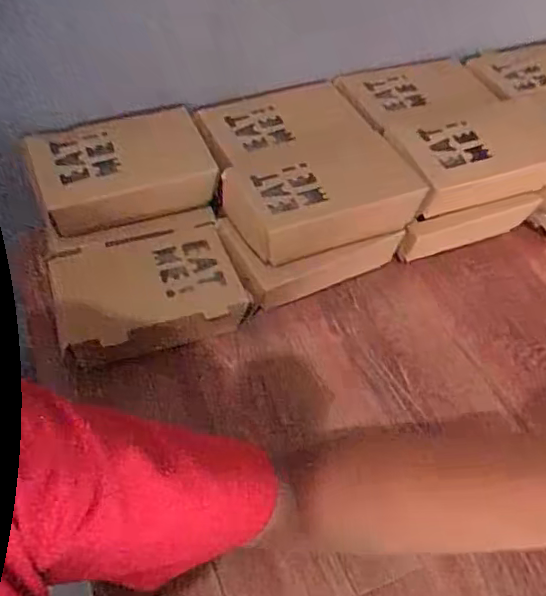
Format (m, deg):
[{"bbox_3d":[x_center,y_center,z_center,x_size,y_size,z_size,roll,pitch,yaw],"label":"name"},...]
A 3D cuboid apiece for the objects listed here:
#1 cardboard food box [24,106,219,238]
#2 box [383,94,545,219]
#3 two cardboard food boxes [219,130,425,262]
[{"bbox_3d":[-0.135,-0.117,0.533,0.147,0.051,0.089,-13,49,-16],"label":"cardboard food box"},{"bbox_3d":[0.199,-0.134,0.557,0.171,0.057,0.092,-13,50,-17],"label":"box"},{"bbox_3d":[0.026,-0.119,0.544,0.154,0.056,0.184,-14,51,-16],"label":"two cardboard food boxes"}]

